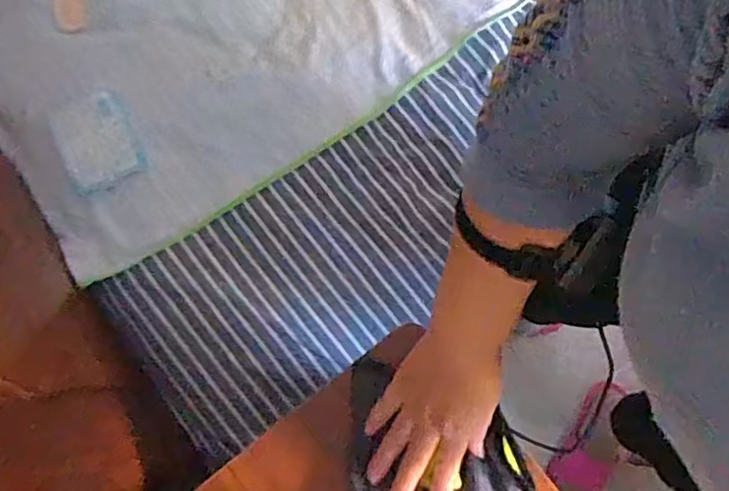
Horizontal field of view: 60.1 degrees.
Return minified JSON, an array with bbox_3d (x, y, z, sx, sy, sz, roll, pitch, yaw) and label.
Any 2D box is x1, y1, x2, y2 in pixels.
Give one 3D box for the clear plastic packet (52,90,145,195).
[{"bbox_3d":[-0.363,-0.140,0.852,0.101,0.010,0.128,-27,77,-6],"label":"clear plastic packet"}]

